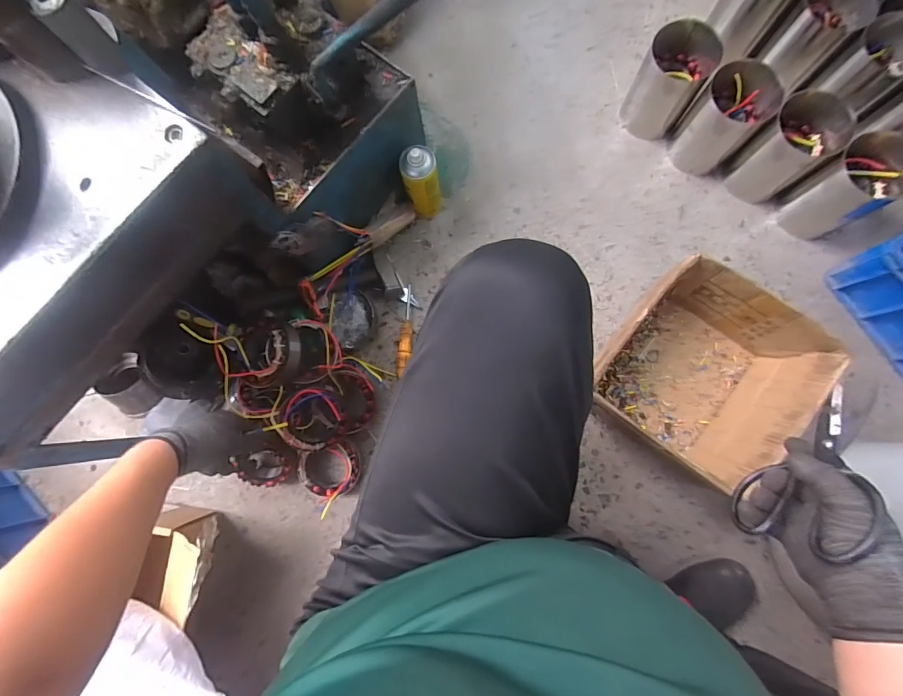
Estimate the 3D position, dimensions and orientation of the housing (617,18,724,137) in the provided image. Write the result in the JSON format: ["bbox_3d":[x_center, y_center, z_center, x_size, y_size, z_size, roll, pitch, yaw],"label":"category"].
[{"bbox_3d":[0.414,-0.510,0.788,0.111,0.178,0.122,0,82,3],"label":"housing"}]

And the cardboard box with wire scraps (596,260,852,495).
[{"bbox_3d":[0.424,0.041,0.724,0.283,0.152,0.300,40,86,8],"label":"cardboard box with wire scraps"}]

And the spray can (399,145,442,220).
[{"bbox_3d":[-0.052,-0.307,0.782,0.066,0.178,0.061,0,82,3],"label":"spray can"}]

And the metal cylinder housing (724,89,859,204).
[{"bbox_3d":[0.615,-0.359,0.767,0.114,0.167,0.120,0,82,3],"label":"metal cylinder housing"}]

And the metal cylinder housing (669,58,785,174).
[{"bbox_3d":[0.513,-0.428,0.787,0.114,0.156,0.115,0,82,3],"label":"metal cylinder housing"}]

